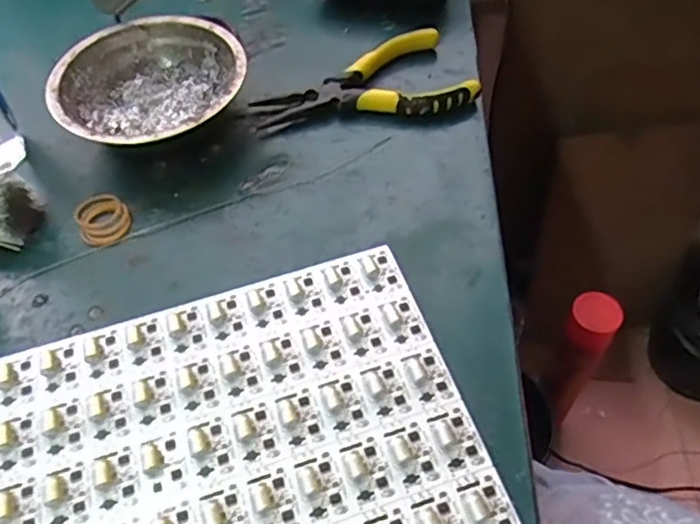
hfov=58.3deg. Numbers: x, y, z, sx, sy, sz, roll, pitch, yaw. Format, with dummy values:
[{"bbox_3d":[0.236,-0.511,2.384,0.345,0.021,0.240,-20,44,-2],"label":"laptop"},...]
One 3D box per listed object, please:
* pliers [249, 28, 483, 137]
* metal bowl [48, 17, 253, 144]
[{"bbox_3d":[0.010,-0.118,0.438,0.146,0.022,0.071,-21,56,-13],"label":"pliers"},{"bbox_3d":[-0.134,-0.115,0.429,0.123,0.041,0.124,-1,54,1],"label":"metal bowl"}]

